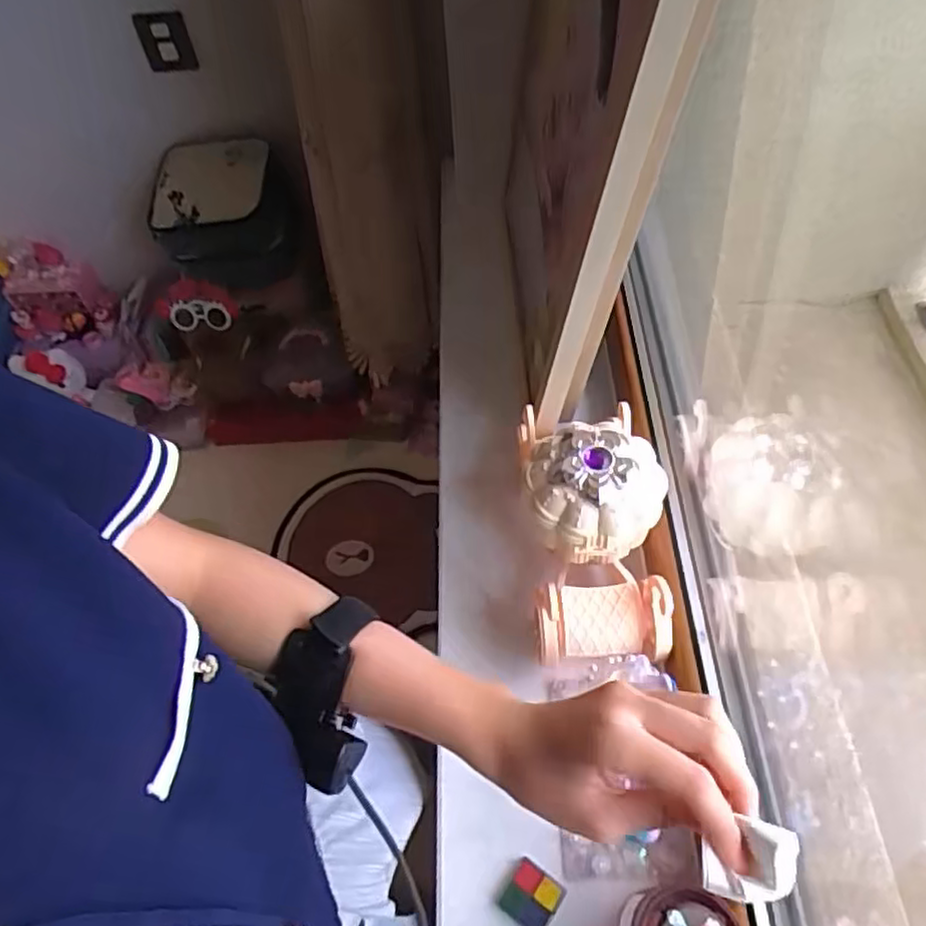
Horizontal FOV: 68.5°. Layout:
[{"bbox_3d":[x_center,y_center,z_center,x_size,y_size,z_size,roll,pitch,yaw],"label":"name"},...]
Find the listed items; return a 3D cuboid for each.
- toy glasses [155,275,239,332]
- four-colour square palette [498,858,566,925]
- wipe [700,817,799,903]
[{"bbox_3d":[-0.521,-0.306,1.328,0.158,0.092,0.045,3,57,6],"label":"toy glasses"},{"bbox_3d":[0.051,0.325,0.507,0.039,0.007,0.039,30,63,21],"label":"four-colour square palette"},{"bbox_3d":[0.112,0.155,0.264,0.035,0.015,0.025,-7,56,0],"label":"wipe"}]

